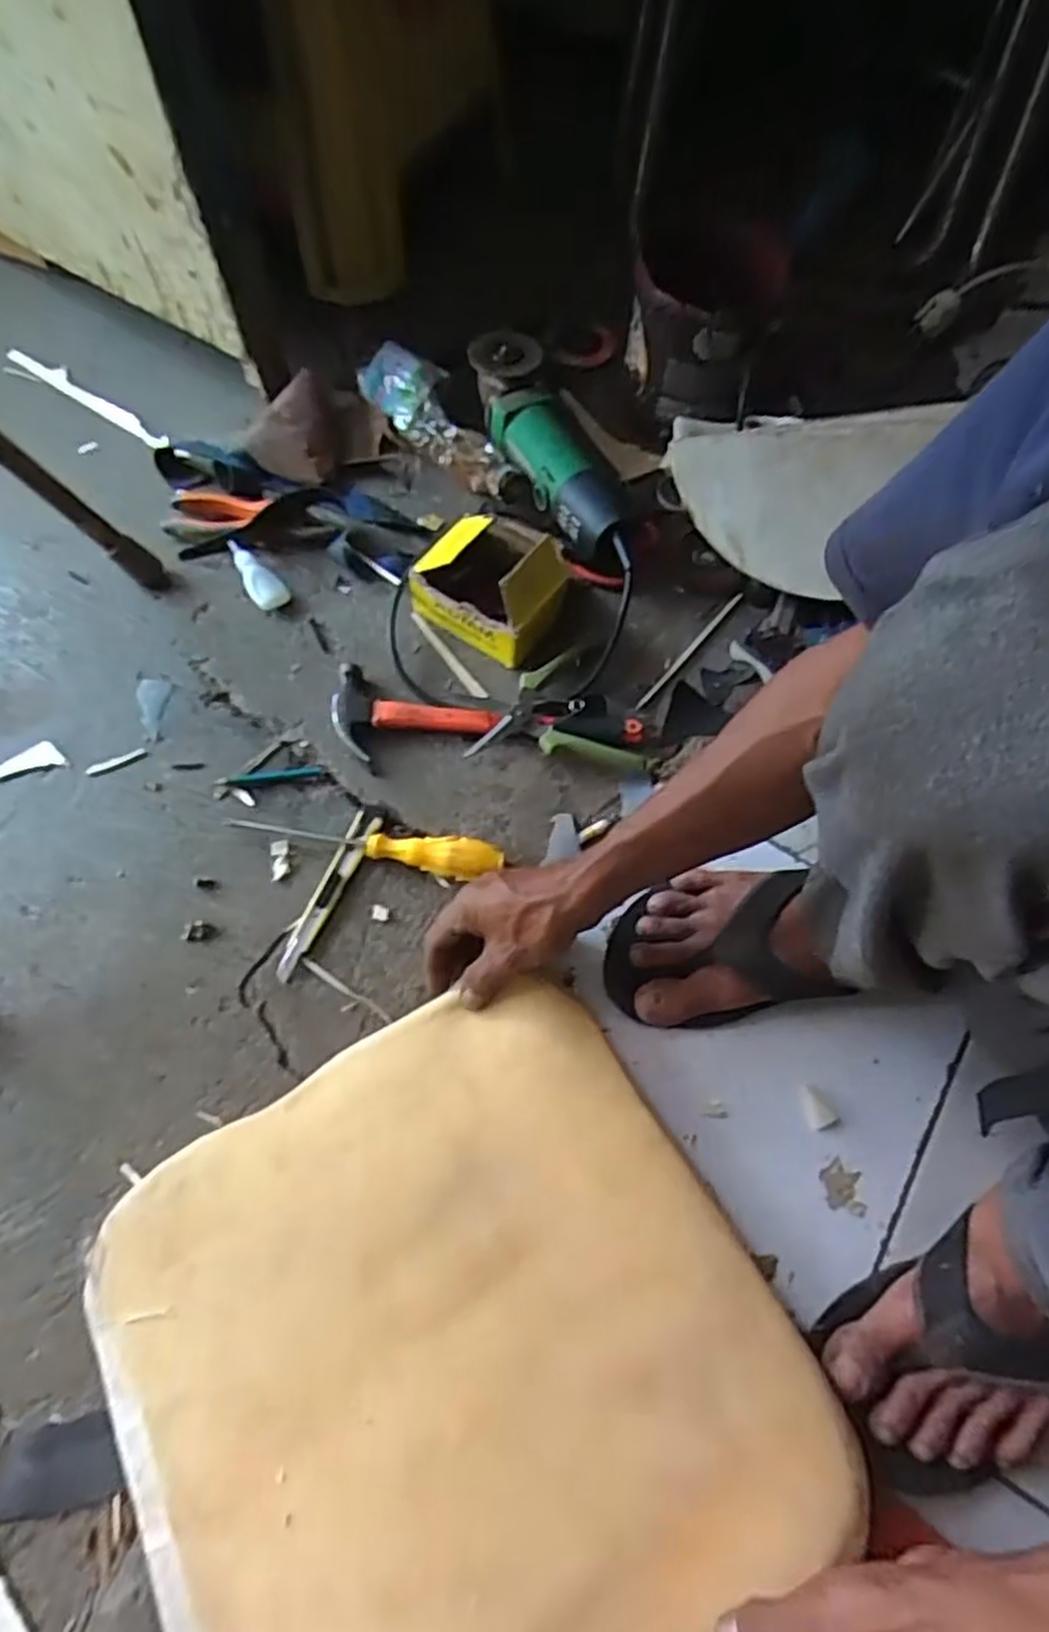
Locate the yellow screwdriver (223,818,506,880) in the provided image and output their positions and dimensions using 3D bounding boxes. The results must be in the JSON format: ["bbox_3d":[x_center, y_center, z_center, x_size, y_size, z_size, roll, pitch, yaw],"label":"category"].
[{"bbox_3d":[-0.128,0.021,0.621,0.219,0.023,0.031,8,64,0],"label":"yellow screwdriver"}]

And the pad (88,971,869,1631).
[{"bbox_3d":[-0.043,0.311,0.453,0.368,0.053,0.364,-31,70,-17],"label":"pad"}]

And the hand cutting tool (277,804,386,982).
[{"bbox_3d":[-0.152,0.055,0.617,0.022,0.011,0.154,21,65,7],"label":"hand cutting tool"}]

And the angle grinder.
[{"bbox_3d":[0.035,-0.347,0.765,0.087,0.098,0.265,-24,68,-14],"label":"angle grinder"}]

